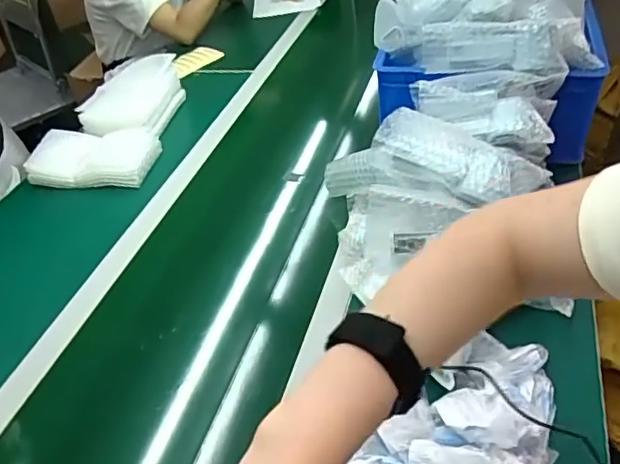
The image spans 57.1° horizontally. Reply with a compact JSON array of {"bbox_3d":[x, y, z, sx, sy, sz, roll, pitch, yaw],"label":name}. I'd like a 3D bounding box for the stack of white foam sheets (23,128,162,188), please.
[{"bbox_3d":[-0.405,-0.140,1.058,0.222,0.055,0.127,-4,40,3],"label":"stack of white foam sheets"}]

